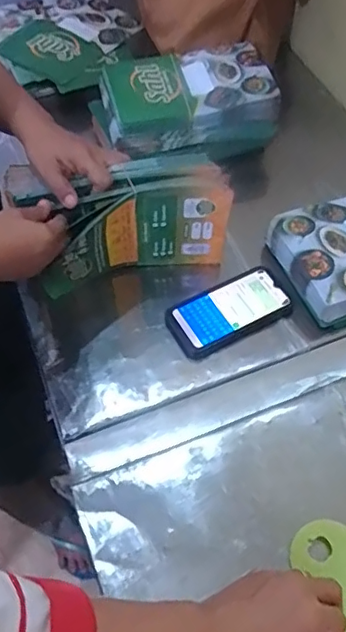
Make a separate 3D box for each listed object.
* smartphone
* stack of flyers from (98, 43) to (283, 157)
[{"bbox_3d":[0.075,-0.009,0.736,0.159,0.016,0.081,-27,61,-15],"label":"smartphone"},{"bbox_3d":[0.022,-0.342,0.902,0.255,0.079,0.192,-14,58,-7],"label":"stack of flyers"}]

